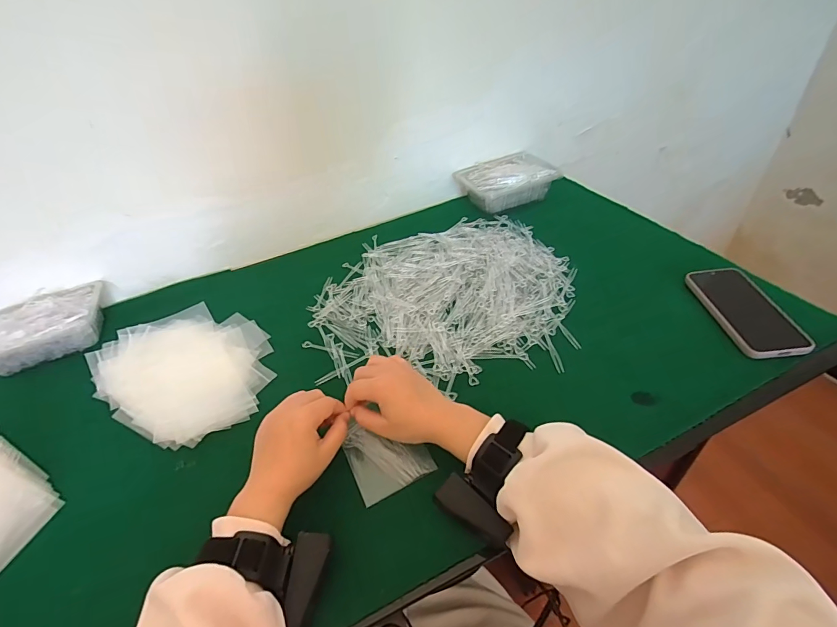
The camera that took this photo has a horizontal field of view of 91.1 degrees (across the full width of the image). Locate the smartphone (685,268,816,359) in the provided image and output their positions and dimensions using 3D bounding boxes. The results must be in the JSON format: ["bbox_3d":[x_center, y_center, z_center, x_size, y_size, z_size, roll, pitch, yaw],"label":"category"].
[{"bbox_3d":[0.437,-0.004,0.552,0.080,0.017,0.163,-5,43,2],"label":"smartphone"}]

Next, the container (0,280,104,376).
[{"bbox_3d":[-0.571,0.021,0.621,0.175,0.053,0.116,-22,45,-16],"label":"container"}]

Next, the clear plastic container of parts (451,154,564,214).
[{"bbox_3d":[0.175,-0.267,0.824,0.168,0.055,0.131,-20,45,-13],"label":"clear plastic container of parts"}]

